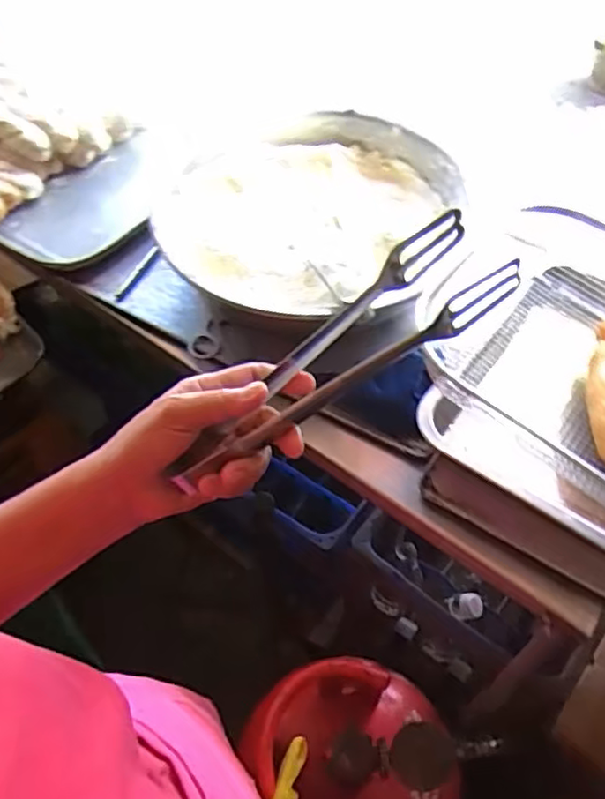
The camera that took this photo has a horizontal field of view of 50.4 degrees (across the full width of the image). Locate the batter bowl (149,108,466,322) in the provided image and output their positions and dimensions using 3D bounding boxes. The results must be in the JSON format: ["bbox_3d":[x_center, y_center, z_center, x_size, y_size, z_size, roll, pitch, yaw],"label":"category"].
[{"bbox_3d":[0.010,-0.194,0.700,0.290,0.080,0.272,-1,55,1],"label":"batter bowl"}]

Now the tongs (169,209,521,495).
[{"bbox_3d":[0.025,-0.023,0.384,0.232,0.025,0.066,-37,61,-6],"label":"tongs"}]

